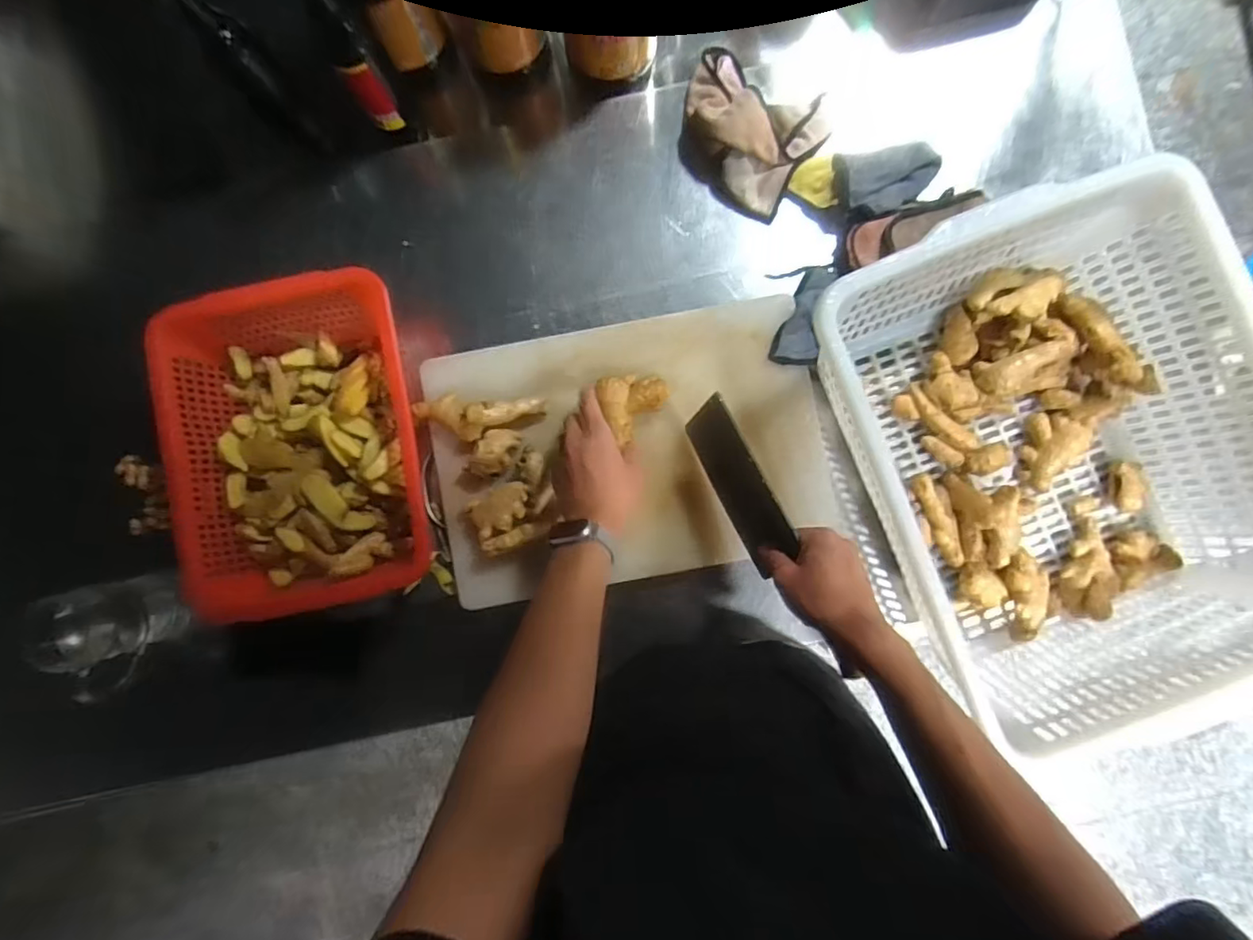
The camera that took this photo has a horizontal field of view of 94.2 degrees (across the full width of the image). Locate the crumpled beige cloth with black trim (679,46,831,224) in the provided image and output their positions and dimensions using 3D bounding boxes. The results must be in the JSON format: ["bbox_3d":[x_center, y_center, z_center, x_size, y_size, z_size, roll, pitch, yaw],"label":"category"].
[{"bbox_3d":[0.137,-0.405,0.684,0.175,0.047,0.152,32,89,2],"label":"crumpled beige cloth with black trim"}]

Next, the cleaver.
[{"bbox_3d":[0.148,0.062,0.596,0.028,0.103,0.293,-18,69,-19],"label":"cleaver"}]

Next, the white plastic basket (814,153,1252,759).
[{"bbox_3d":[0.422,-0.011,0.604,0.368,0.168,0.471,-21,88,1],"label":"white plastic basket"}]

